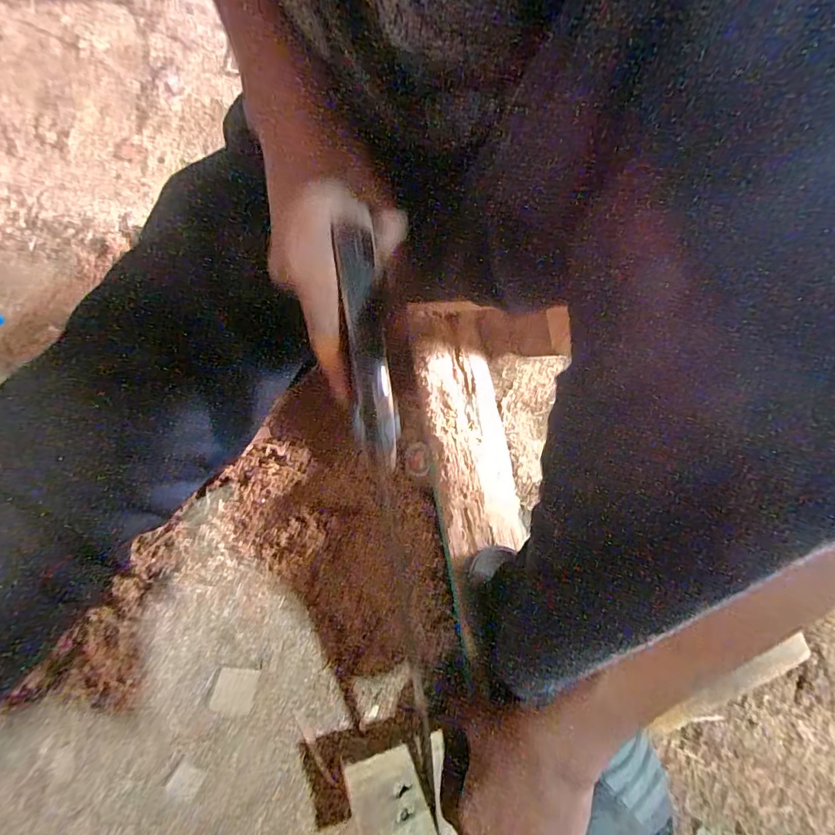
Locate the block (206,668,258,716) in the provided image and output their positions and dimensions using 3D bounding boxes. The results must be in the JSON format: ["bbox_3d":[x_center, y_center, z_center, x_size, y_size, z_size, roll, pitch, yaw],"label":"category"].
[{"bbox_3d":[-0.183,0.270,0.437,0.044,0.004,0.038,5,68,-1],"label":"block"}]

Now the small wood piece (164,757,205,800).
[{"bbox_3d":[-0.212,0.332,0.406,0.027,0.008,0.026,22,69,5],"label":"small wood piece"}]

